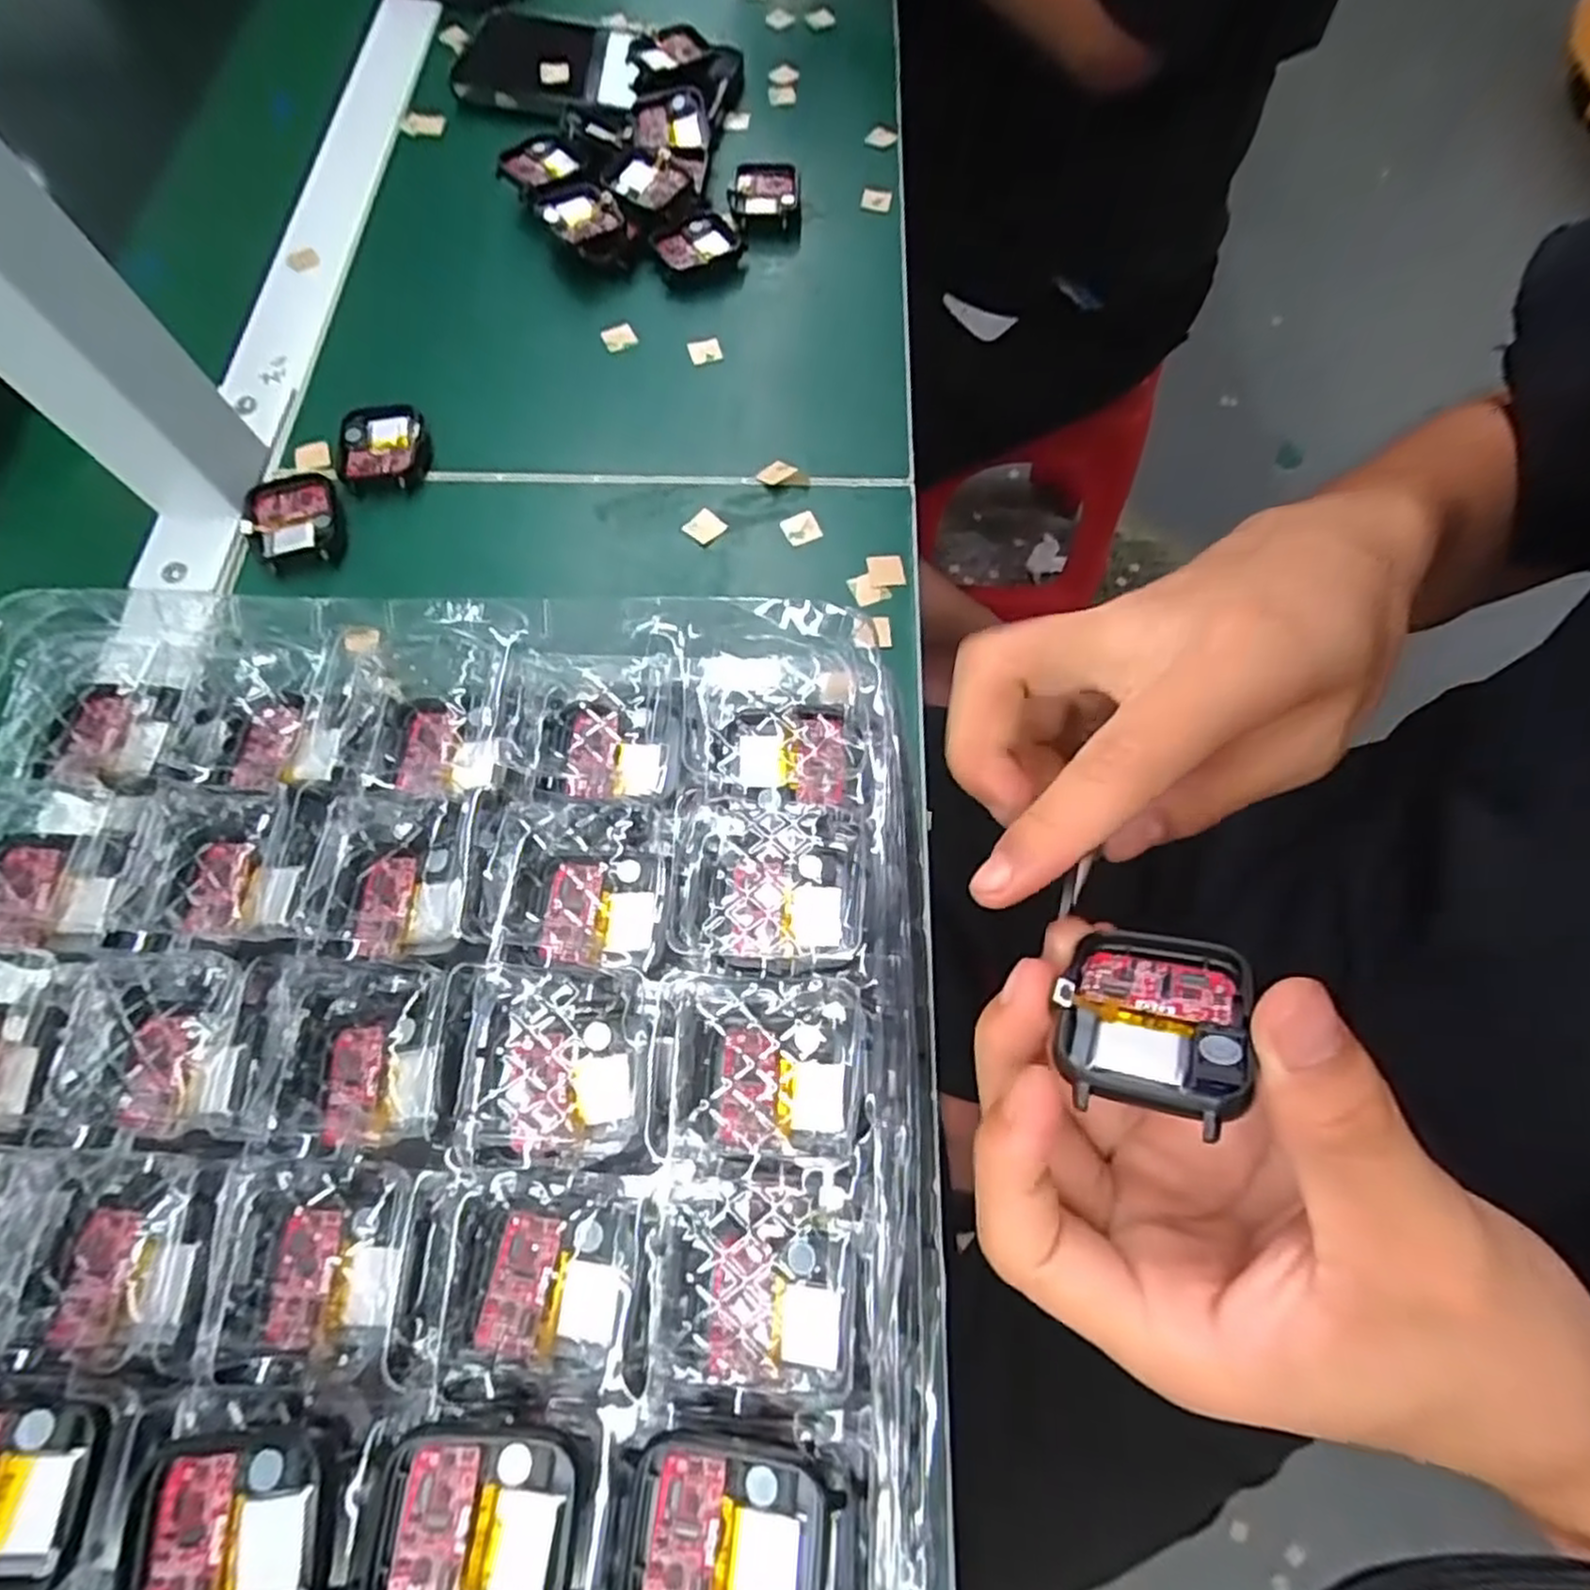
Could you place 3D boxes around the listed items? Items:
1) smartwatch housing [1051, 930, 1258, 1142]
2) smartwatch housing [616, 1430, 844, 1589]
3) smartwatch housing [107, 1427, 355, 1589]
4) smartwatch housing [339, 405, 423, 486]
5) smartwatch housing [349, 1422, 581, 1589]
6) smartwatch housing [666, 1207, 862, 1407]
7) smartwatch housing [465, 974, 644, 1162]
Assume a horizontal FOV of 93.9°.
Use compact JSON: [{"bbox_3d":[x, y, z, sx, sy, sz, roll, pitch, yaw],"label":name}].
[{"bbox_3d":[0.077,0.047,0.160,0.035,0.006,0.043,6,36,31],"label":"smartwatch housing"},{"bbox_3d":[-0.015,0.163,0.161,0.046,0.010,0.039,4,69,2],"label":"smartwatch housing"},{"bbox_3d":[-0.122,0.160,0.160,0.047,0.010,0.037,-5,69,-1],"label":"smartwatch housing"},{"bbox_3d":[-0.191,-0.162,0.345,0.036,0.015,0.044,-3,69,0],"label":"smartwatch housing"},{"bbox_3d":[-0.071,0.161,0.163,0.044,0.008,0.038,2,69,2],"label":"smartwatch housing"},{"bbox_3d":[-0.007,0.123,0.181,0.043,0.008,0.037,5,69,3],"label":"smartwatch housing"},{"bbox_3d":[-0.063,0.073,0.202,0.043,0.007,0.045,7,73,-10],"label":"smartwatch housing"}]

